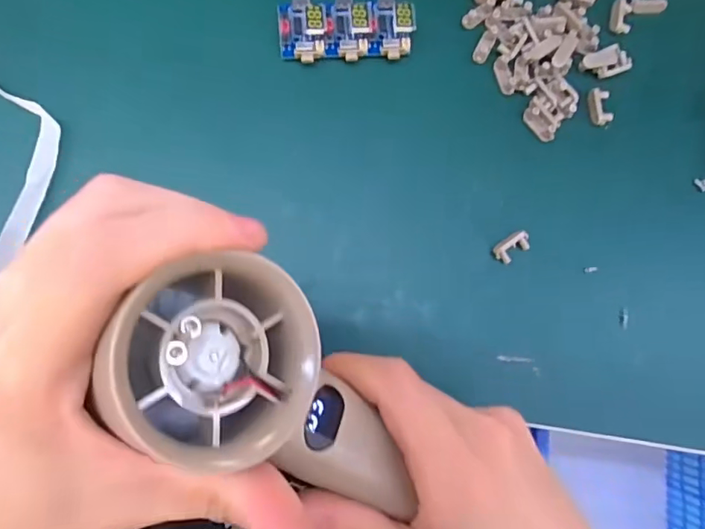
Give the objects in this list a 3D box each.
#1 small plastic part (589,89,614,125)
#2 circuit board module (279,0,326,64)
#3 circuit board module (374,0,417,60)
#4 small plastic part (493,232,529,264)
[{"bbox_3d":[0.128,-0.082,0.266,0.011,0.005,0.019,-8,84,-8],"label":"small plastic part"},{"bbox_3d":[-0.025,-0.117,0.254,0.022,0.012,0.033,-4,83,-7],"label":"circuit board module"},{"bbox_3d":[0.021,-0.121,0.259,0.019,0.014,0.033,1,82,-7],"label":"circuit board module"},{"bbox_3d":[0.079,-0.009,0.253,0.019,0.004,0.011,-32,87,-10],"label":"small plastic part"}]

